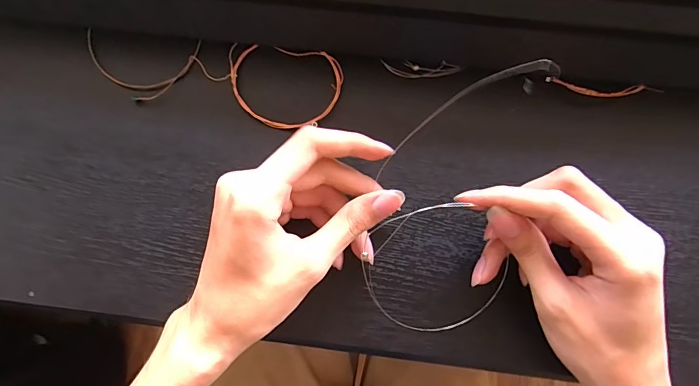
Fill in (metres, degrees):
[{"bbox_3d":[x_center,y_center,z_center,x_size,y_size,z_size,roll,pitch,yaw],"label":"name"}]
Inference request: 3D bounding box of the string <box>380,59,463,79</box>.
[{"bbox_3d":[0.048,-0.083,0.267,0.051,0.009,0.013,6,74,2],"label":"string"}]

